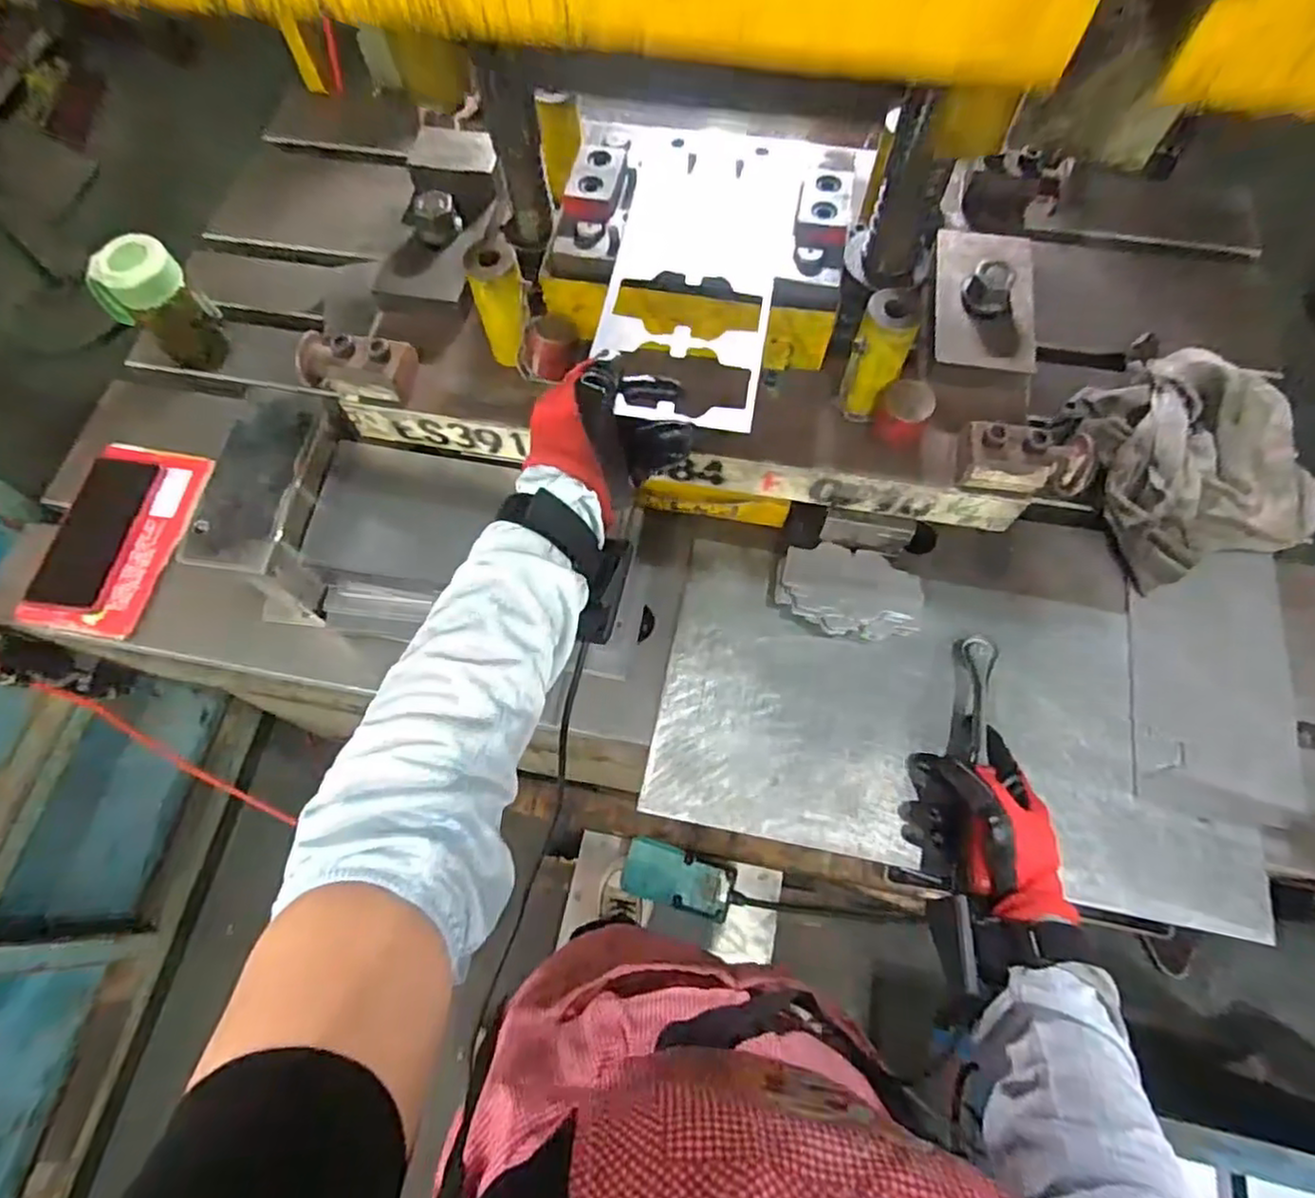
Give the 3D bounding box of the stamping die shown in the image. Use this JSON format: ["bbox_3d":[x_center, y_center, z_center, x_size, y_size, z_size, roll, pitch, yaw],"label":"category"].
[{"bbox_3d":[0.026,-0.259,0.594,0.601,0.248,0.330,9,67,5],"label":"stamping die"}]

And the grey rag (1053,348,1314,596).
[{"bbox_3d":[0.500,-0.141,0.647,0.186,0.069,0.219,-14,67,-5],"label":"grey rag"}]

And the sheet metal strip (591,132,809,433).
[{"bbox_3d":[0.034,-0.256,0.521,0.130,0.007,0.293,9,68,4],"label":"sheet metal strip"}]

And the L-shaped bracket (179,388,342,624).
[{"bbox_3d":[-0.326,-0.076,0.616,0.073,0.145,0.169,5,67,3],"label":"L-shaped bracket"}]

